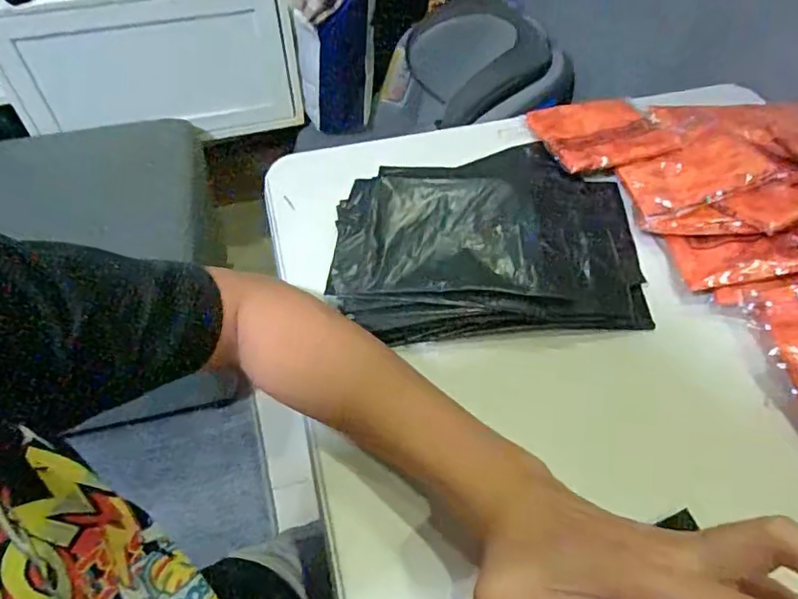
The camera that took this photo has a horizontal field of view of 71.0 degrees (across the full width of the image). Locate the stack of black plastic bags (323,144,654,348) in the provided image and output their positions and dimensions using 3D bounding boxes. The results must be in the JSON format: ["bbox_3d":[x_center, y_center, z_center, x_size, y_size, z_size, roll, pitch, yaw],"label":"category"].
[{"bbox_3d":[0.078,-0.068,0.516,0.275,0.042,0.221,-6,58,1],"label":"stack of black plastic bags"}]

